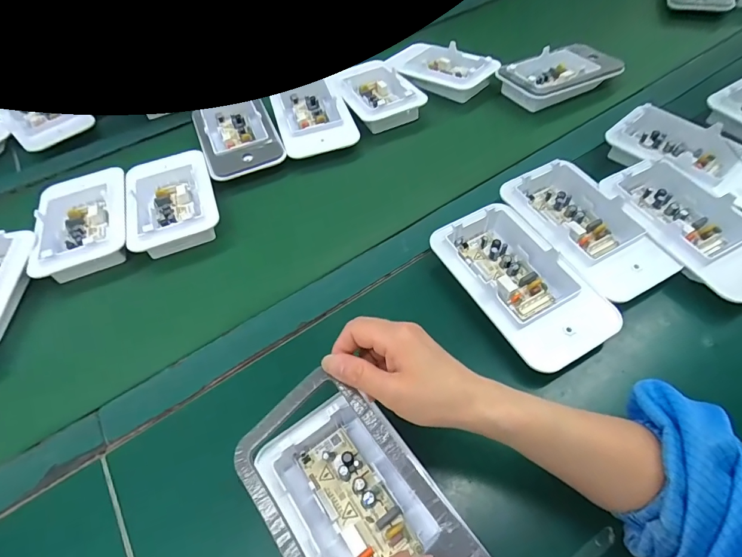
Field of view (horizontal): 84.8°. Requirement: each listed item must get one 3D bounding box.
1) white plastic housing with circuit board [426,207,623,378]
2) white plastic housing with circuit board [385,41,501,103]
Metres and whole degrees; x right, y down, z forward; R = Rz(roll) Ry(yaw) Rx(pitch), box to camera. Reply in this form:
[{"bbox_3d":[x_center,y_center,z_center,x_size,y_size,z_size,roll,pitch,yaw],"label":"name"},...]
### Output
[{"bbox_3d":[0.144,0.001,0.387,0.102,0.033,0.165,-27,55,-15],"label":"white plastic housing with circuit board"},{"bbox_3d":[0.106,-0.334,0.658,0.177,0.041,0.105,28,60,23],"label":"white plastic housing with circuit board"}]

